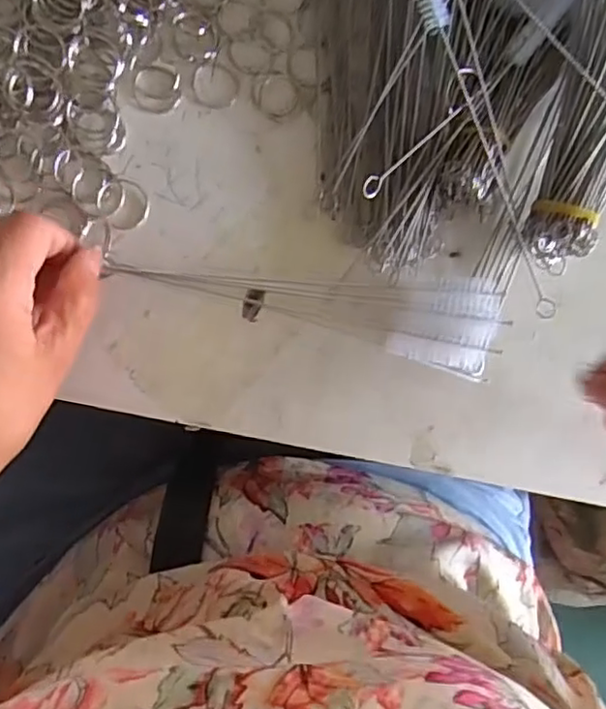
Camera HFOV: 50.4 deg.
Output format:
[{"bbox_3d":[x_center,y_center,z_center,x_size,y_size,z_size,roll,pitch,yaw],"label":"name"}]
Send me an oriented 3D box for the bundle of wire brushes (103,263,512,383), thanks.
[{"bbox_3d":[0.005,-0.026,0.326,0.190,0.016,0.045,9,83,-3],"label":"bundle of wire brushes"}]

